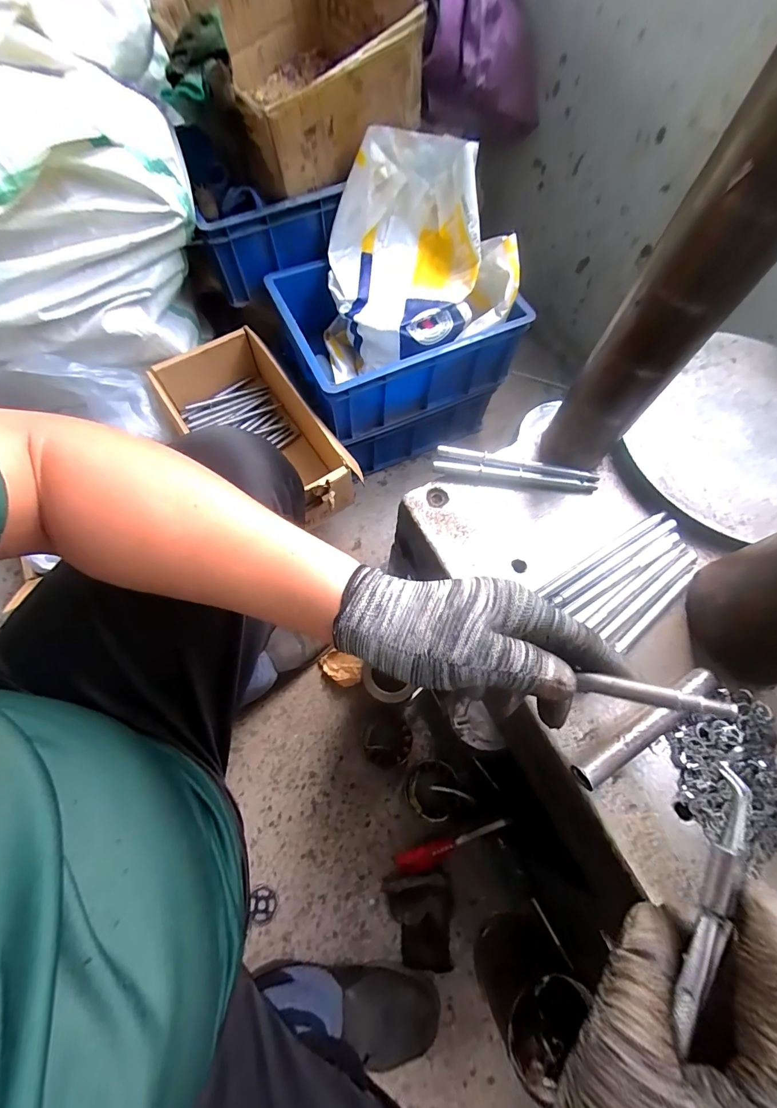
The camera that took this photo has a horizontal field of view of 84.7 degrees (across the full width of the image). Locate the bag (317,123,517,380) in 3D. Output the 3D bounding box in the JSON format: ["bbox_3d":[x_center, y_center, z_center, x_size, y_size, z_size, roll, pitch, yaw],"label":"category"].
[{"bbox_3d":[0.037,-0.467,0.734,0.326,0.244,0.276,-32,73,-14],"label":"bag"}]

